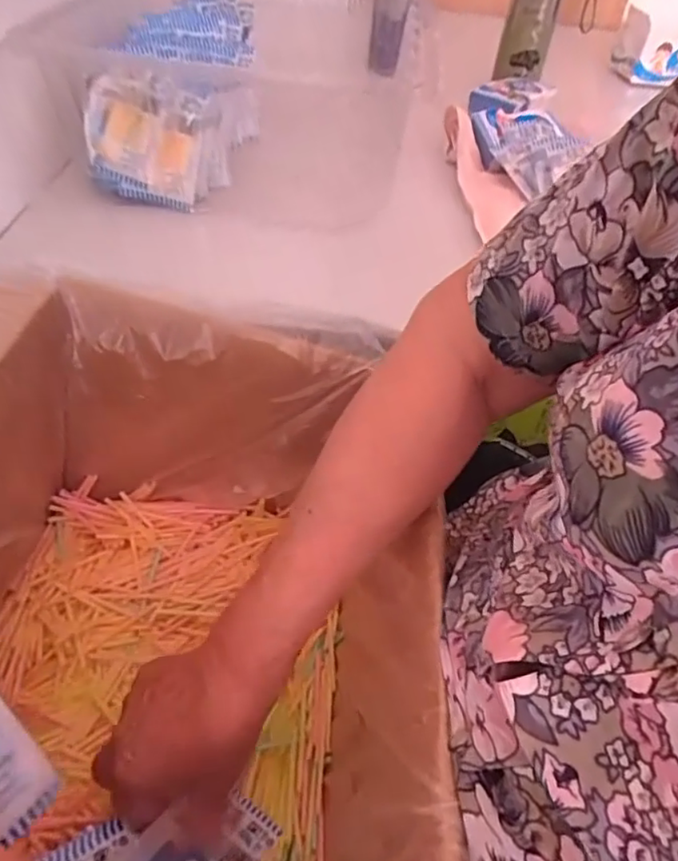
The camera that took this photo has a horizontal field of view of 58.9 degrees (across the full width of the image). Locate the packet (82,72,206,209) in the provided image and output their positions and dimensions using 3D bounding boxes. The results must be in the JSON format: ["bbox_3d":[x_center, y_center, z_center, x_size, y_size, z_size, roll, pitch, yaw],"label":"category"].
[{"bbox_3d":[-0.176,-0.261,0.544,0.099,0.102,0.025,4,20,-17],"label":"packet"}]

